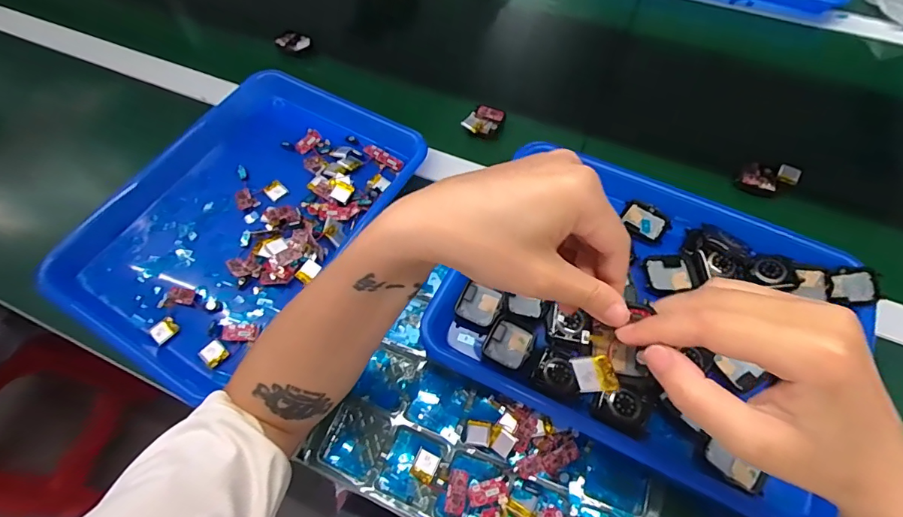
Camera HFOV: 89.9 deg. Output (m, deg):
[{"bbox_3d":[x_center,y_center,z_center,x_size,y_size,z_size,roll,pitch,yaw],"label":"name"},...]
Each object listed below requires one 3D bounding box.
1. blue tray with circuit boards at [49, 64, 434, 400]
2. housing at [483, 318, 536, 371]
[{"bbox_3d":[-0.210,-0.047,0.467,0.244,0.058,0.353,32,66,17],"label":"blue tray with circuit boards"},{"bbox_3d":[0.048,0.072,0.376,0.035,0.012,0.038,24,64,14],"label":"housing"}]

